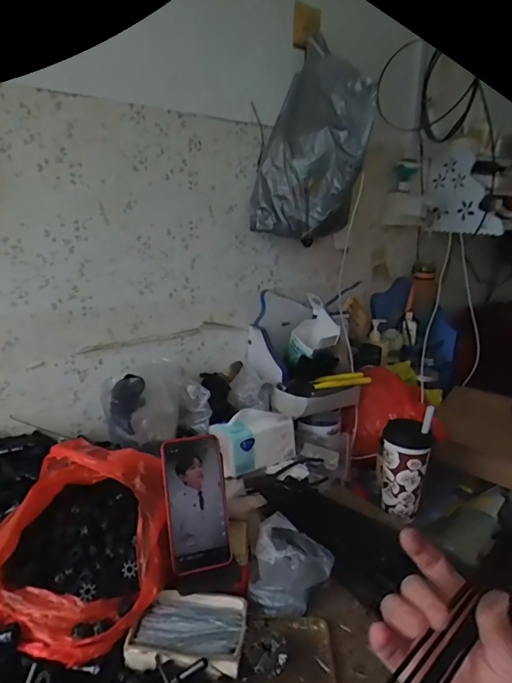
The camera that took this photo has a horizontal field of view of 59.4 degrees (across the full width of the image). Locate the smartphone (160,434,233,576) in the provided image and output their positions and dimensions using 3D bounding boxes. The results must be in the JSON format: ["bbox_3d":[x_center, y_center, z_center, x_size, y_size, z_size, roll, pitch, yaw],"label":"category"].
[{"bbox_3d":[-0.076,0.207,0.580,0.078,0.162,0.016,-4,-14,-20],"label":"smartphone"}]

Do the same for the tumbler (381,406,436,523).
[{"bbox_3d":[0.271,0.222,0.838,0.095,0.188,0.092,10,17,25],"label":"tumbler"}]

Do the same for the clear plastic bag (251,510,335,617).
[{"bbox_3d":[0.034,0.296,0.606,0.110,0.051,0.113,-13,21,-43],"label":"clear plastic bag"}]

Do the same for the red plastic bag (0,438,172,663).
[{"bbox_3d":[-0.215,0.242,0.565,0.205,0.139,0.243,-2,16,-13],"label":"red plastic bag"}]

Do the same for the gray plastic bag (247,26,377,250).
[{"bbox_3d":[0.094,-0.381,0.874,0.185,0.334,0.237,1,15,-4],"label":"gray plastic bag"}]

